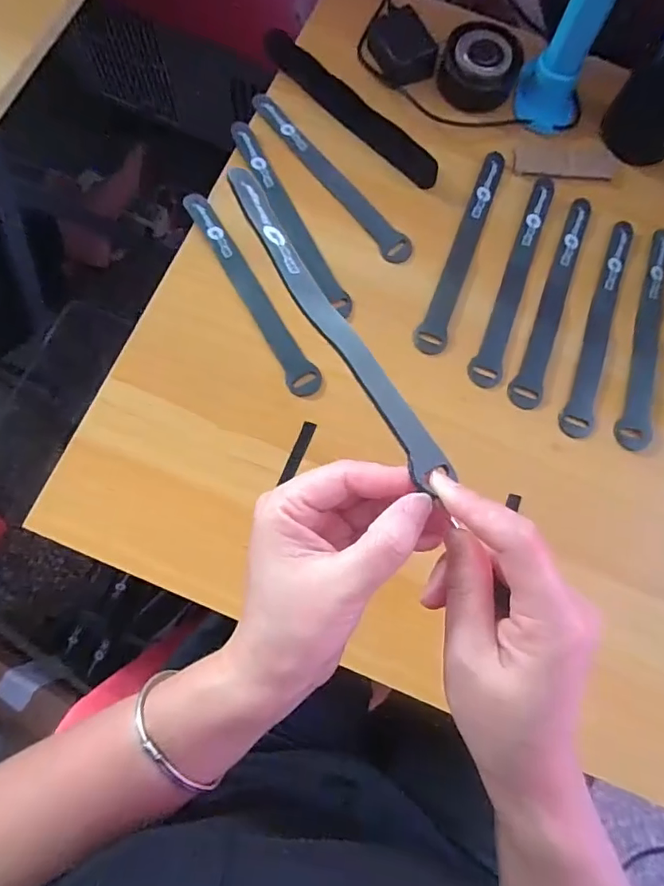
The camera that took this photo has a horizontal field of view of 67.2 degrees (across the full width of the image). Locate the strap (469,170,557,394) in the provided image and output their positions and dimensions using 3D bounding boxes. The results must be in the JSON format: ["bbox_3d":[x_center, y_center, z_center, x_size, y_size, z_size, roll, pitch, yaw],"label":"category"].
[{"bbox_3d":[0.154,-0.137,0.414,0.024,0.004,0.205,23,77,3],"label":"strap"}]

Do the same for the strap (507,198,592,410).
[{"bbox_3d":[0.184,-0.119,0.410,0.023,0.005,0.203,23,77,3],"label":"strap"}]

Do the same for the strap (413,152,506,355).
[{"bbox_3d":[0.110,-0.165,0.419,0.023,0.004,0.207,20,74,4],"label":"strap"}]

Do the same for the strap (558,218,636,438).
[{"bbox_3d":[0.220,-0.098,0.405,0.024,0.004,0.204,22,74,4],"label":"strap"}]

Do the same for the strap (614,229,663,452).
[{"bbox_3d":[0.256,-0.091,0.403,0.023,0.005,0.206,18,74,3],"label":"strap"}]

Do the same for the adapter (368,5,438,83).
[{"bbox_3d":[0.065,-0.378,0.476,0.048,0.020,0.072,-21,76,-8],"label":"adapter"}]

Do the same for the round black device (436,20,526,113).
[{"bbox_3d":[0.138,-0.350,0.464,0.071,0.028,0.071,1,77,-3],"label":"round black device"}]

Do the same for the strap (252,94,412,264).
[{"bbox_3d":[-0.002,-0.234,0.434,0.024,0.004,0.205,-35,81,-10],"label":"strap"}]

